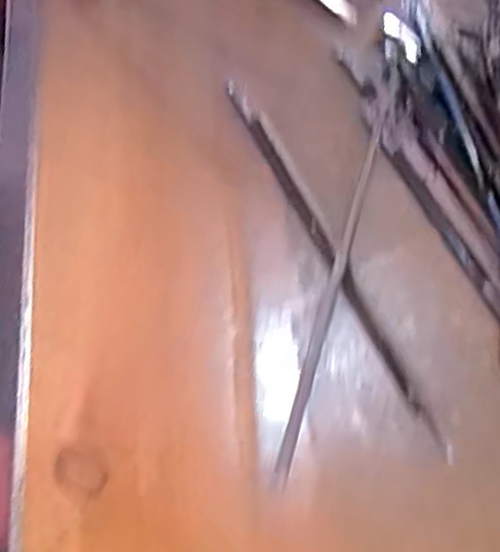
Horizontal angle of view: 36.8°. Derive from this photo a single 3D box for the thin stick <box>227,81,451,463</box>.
[{"bbox_3d":[0.034,-0.010,0.311,0.008,0.008,0.181,-24,68,-11],"label":"thin stick"}]

